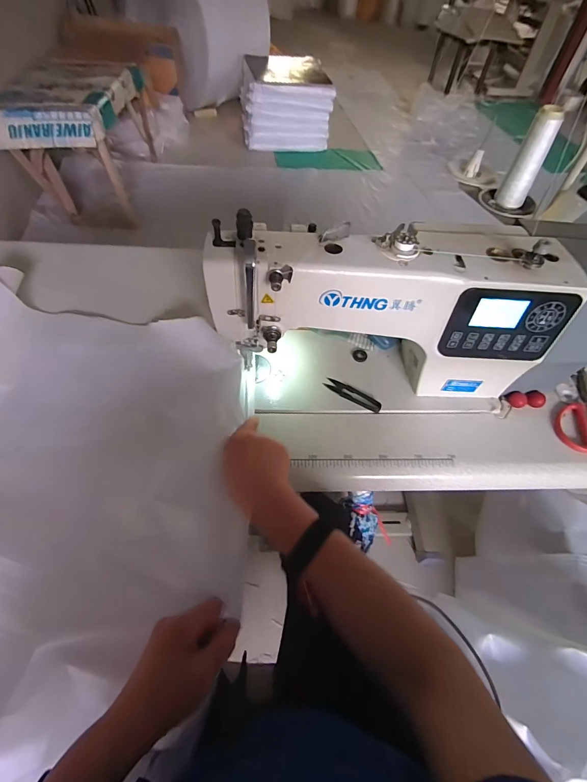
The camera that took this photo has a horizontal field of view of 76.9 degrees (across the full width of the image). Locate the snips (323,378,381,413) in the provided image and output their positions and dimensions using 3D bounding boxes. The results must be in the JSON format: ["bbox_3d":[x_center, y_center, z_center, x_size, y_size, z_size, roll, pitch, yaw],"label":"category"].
[{"bbox_3d":[0.096,0.005,0.593,0.096,0.006,0.024,29,58,15],"label":"snips"}]

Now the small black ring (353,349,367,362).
[{"bbox_3d":[0.116,-0.062,0.644,0.025,0.006,0.027,2,55,-3],"label":"small black ring"}]

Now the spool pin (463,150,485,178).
[{"bbox_3d":[0.411,-0.517,0.840,0.028,0.055,0.025,22,57,11],"label":"spool pin"}]

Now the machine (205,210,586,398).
[{"bbox_3d":[0.193,-0.112,0.525,0.597,0.218,0.141,1,55,-3],"label":"machine"}]

